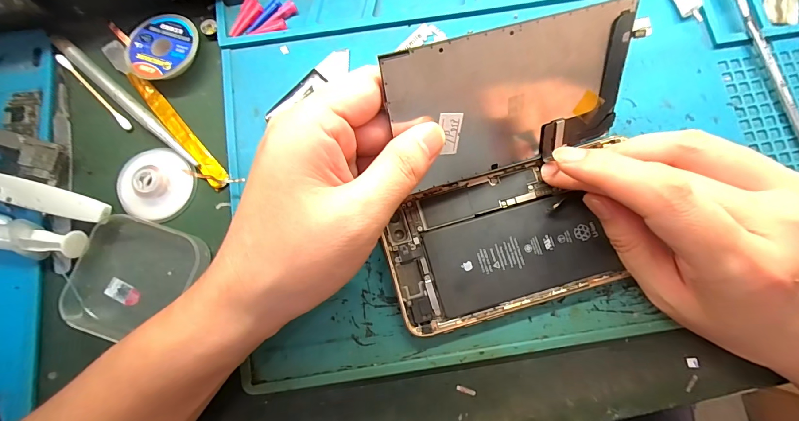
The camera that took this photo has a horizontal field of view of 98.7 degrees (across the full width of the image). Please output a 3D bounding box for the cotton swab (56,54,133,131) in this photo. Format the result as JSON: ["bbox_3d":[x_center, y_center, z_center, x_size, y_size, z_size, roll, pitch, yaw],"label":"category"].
[{"bbox_3d":[-0.188,-0.073,0.212,0.067,0.005,0.005,43,84,7],"label":"cotton swab"}]

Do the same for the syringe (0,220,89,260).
[{"bbox_3d":[-0.217,0.014,0.183,0.088,0.020,0.018,5,81,1],"label":"syringe"}]

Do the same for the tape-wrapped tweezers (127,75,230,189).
[{"bbox_3d":[-0.134,-0.048,0.209,0.010,0.005,0.093,-41,82,-6],"label":"tape-wrapped tweezers"}]

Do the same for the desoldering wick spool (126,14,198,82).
[{"bbox_3d":[-0.146,-0.100,0.211,0.043,0.010,0.044,0,81,1],"label":"desoldering wick spool"}]

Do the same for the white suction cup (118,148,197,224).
[{"bbox_3d":[-0.141,-0.016,0.197,0.037,0.009,0.041,19,81,4],"label":"white suction cup"}]

